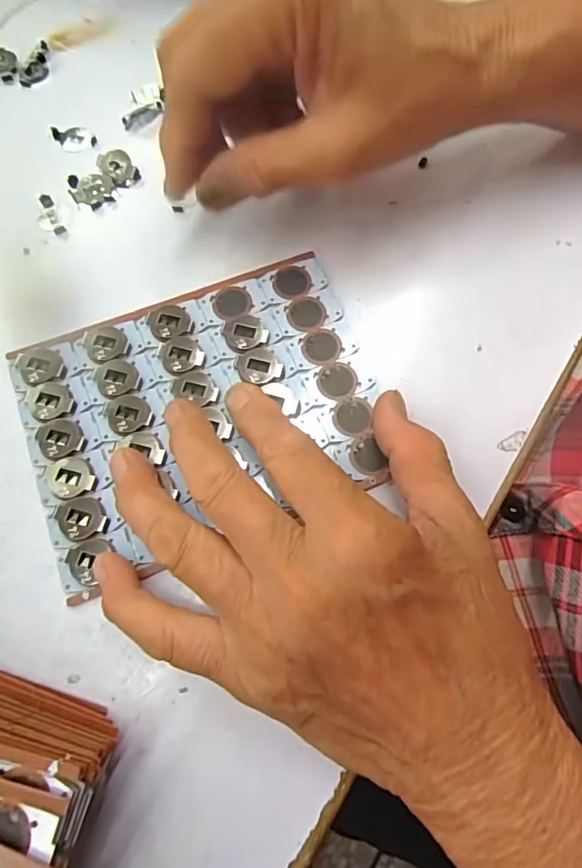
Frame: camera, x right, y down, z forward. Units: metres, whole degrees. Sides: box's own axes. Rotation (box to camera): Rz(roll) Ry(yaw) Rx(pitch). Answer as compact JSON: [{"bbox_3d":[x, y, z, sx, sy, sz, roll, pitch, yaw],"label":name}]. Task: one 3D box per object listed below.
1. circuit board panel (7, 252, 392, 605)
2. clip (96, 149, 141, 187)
[{"bbox_3d":[-0.039,-0.012,0.217,0.146,0.006,0.113,-21,74,-5],"label":"circuit board panel"},{"bbox_3d":[-0.089,-0.138,0.258,0.014,0.006,0.022,-39,77,-10],"label":"clip"}]

